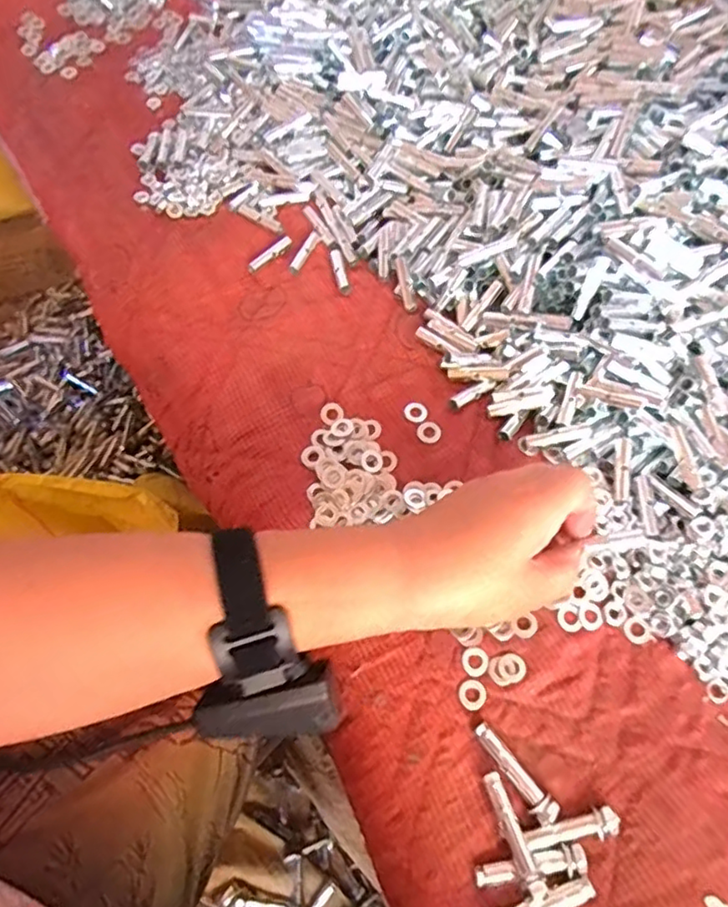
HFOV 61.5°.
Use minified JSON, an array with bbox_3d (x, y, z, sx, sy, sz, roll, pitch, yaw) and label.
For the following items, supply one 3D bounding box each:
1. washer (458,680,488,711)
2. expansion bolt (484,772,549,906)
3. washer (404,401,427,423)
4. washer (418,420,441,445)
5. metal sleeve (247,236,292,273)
[{"bbox_3d":[0.063,0.139,0.353,0.016,0.004,0.016,1,63,-2],"label":"washer"},{"bbox_3d":[0.078,0.198,0.316,0.010,0.012,0.060,-15,65,-9],"label":"expansion bolt"},{"bbox_3d":[0.036,-0.029,0.431,0.016,0.004,0.015,1,63,-2],"label":"washer"},{"bbox_3d":[0.045,-0.014,0.426,0.015,0.004,0.016,1,63,-2],"label":"washer"},{"bbox_3d":[-0.077,-0.163,0.503,0.009,0.005,0.045,40,69,17],"label":"metal sleeve"}]

